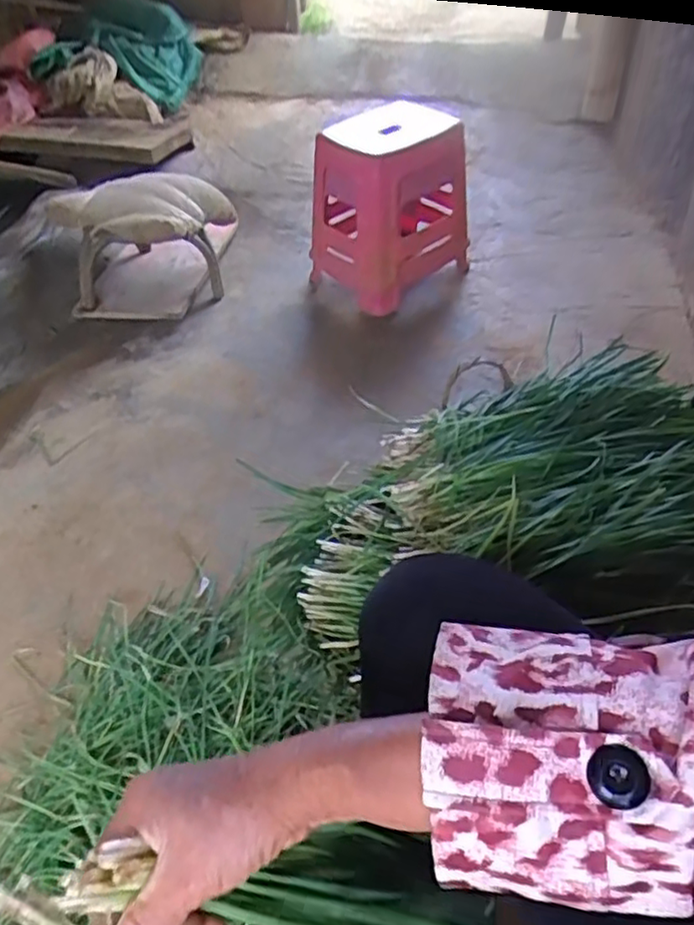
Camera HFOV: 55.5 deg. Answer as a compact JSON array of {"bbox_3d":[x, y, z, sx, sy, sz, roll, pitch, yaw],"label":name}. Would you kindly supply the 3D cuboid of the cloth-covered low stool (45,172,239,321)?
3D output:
[{"bbox_3d":[-0.522,-0.552,1.699,0.395,0.282,0.329,3,40,5],"label":"cloth-covered low stool"}]

